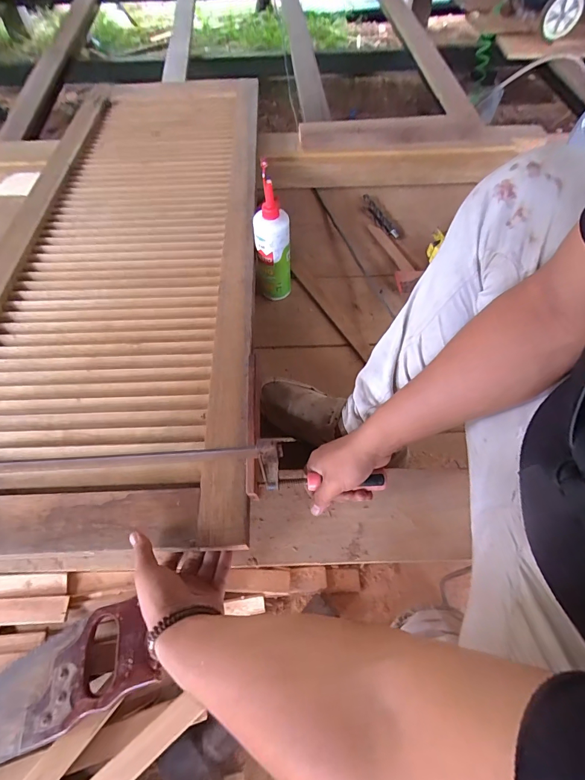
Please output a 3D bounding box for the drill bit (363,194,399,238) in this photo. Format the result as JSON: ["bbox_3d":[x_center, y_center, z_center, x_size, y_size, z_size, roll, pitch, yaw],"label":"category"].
[{"bbox_3d":[0.223,-0.456,0.953,0.027,0.011,0.187,-17,62,-9],"label":"drill bit"}]

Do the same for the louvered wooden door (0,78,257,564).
[{"bbox_3d":[-0.345,-0.312,0.743,0.515,0.038,1.208,-6,58,-3],"label":"louvered wooden door"}]

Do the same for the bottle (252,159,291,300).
[{"bbox_3d":[-0.040,-0.296,0.738,0.067,0.254,0.083,-4,61,-2],"label":"bottle"}]

